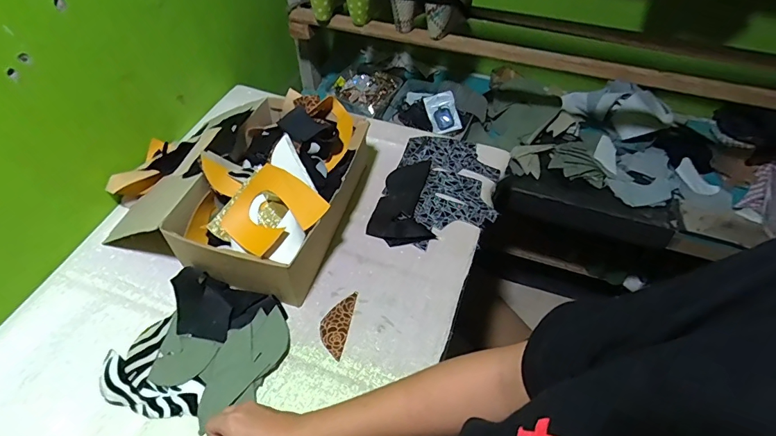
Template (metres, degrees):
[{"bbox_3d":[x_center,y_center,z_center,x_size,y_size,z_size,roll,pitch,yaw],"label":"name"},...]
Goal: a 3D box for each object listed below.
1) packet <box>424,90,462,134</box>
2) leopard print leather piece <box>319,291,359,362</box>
[{"bbox_3d":[0.131,-0.248,1.010,0.065,0.014,0.096,-18,92,16],"label":"packet"},{"bbox_3d":[-0.076,0.153,0.628,0.040,0.004,0.101,10,51,7],"label":"leopard print leather piece"}]

